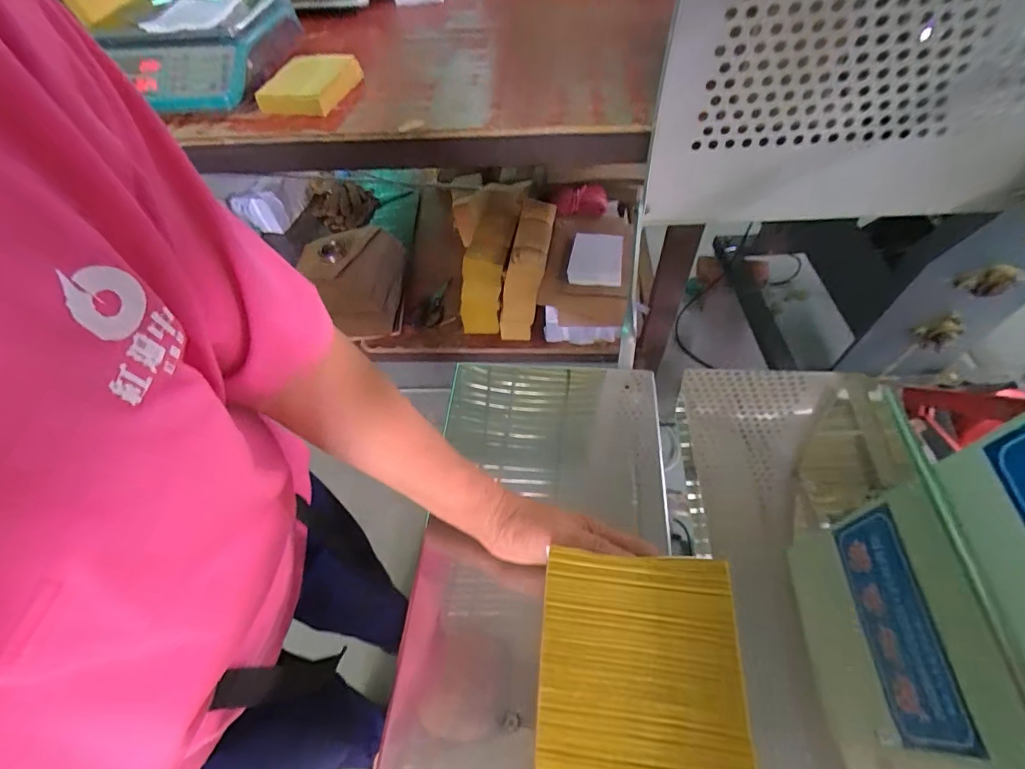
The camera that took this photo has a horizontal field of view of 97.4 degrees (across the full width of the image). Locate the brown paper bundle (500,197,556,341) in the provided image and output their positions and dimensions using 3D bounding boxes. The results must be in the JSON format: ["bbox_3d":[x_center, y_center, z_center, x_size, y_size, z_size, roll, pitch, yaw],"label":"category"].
[{"bbox_3d":[0.047,-0.283,1.107,0.101,0.221,0.275,11,58,11],"label":"brown paper bundle"}]

